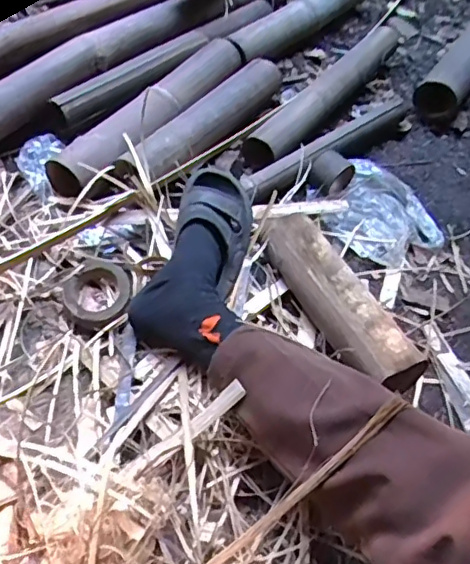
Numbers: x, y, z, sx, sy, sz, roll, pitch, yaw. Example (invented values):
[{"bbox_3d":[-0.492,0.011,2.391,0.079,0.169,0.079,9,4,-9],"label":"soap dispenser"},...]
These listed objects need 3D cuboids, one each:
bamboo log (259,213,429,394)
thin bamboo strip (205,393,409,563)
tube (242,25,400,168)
[{"bbox_3d":[0.133,0.024,0.790,0.083,0.077,0.300,-19,56,-20],"label":"bamboo log"},{"bbox_3d":[0.020,0.221,0.528,0.345,0.036,0.013,-40,62,1],"label":"thin bamboo strip"},{"bbox_3d":[0.192,-0.383,1.117,0.078,0.062,0.532,32,55,18],"label":"tube"}]

